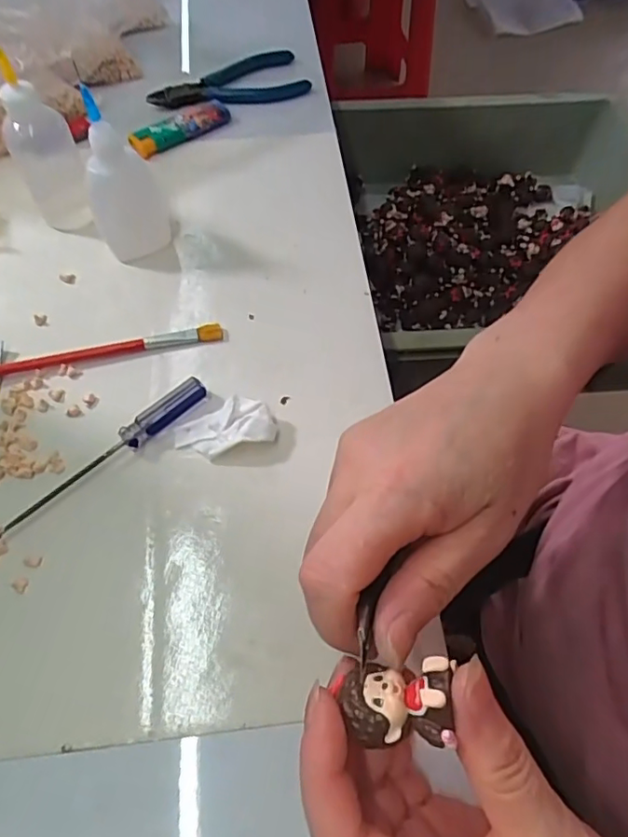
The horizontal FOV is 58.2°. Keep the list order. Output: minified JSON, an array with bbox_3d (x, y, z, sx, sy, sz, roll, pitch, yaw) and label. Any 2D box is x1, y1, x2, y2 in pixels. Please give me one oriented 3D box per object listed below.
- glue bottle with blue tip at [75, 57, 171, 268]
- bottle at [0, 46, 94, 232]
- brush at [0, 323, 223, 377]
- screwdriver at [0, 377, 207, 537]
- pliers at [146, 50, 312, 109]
[{"bbox_3d":[-0.115,-0.143,0.334,0.042,0.104,0.030,-16,62,-10],"label":"glue bottle with blue tip"},{"bbox_3d":[-0.170,-0.173,0.349,0.038,0.105,0.033,-25,64,-14],"label":"bottle"},{"bbox_3d":[-0.126,-0.039,0.330,0.145,0.007,0.010,-11,62,-7],"label":"brush"},{"bbox_3d":[-0.109,0.020,0.295,0.126,0.011,0.013,-39,68,-20],"label":"screwdriver"},{"bbox_3d":[-0.070,-0.275,0.459,0.124,0.012,0.051,-9,61,-6],"label":"pliers"}]

